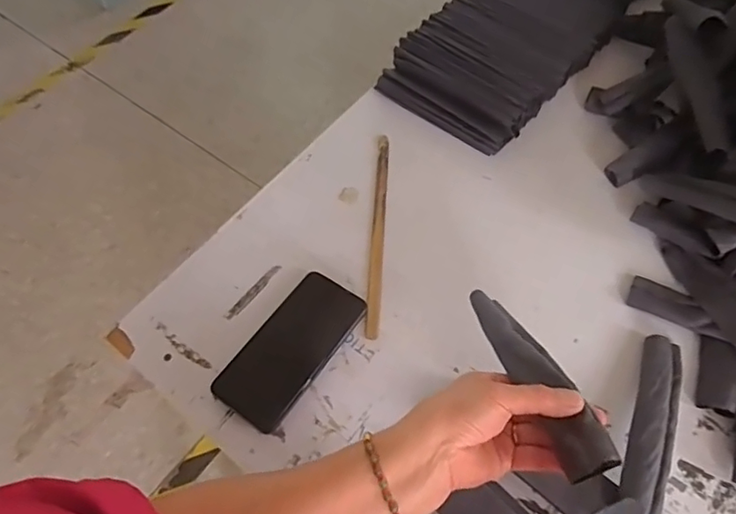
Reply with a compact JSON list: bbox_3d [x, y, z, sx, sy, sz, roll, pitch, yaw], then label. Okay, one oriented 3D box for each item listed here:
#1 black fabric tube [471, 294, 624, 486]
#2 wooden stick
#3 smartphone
[{"bbox_3d":[0.128,0.086,0.425,0.034,0.025,0.185,-17,38,-7],"label":"black fabric tube"},{"bbox_3d":[0.012,-0.033,0.629,0.014,0.007,0.265,2,61,4],"label":"wooden stick"},{"bbox_3d":[-0.077,0.091,0.555,0.078,0.011,0.163,31,67,19],"label":"smartphone"}]

